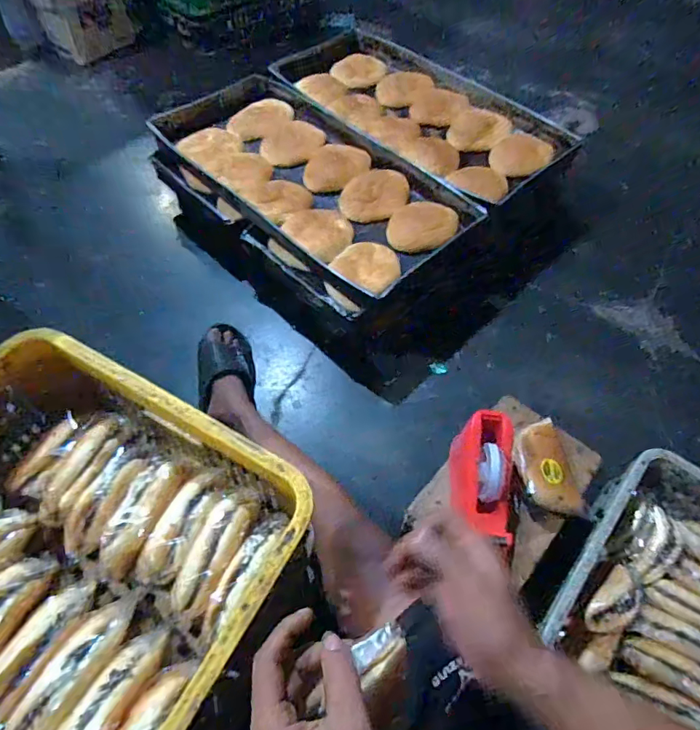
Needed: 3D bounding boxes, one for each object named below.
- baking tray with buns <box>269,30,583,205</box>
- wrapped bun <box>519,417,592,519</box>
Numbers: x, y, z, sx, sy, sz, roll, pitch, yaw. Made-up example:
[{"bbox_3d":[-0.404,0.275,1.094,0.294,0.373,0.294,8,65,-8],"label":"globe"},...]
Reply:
[{"bbox_3d":[0.208,-0.704,1.303,0.437,0.053,0.843,-35,65,-21],"label":"baking tray with buns"},{"bbox_3d":[0.304,0.152,0.735,0.079,0.037,0.151,-4,58,-4],"label":"wrapped bun"}]

